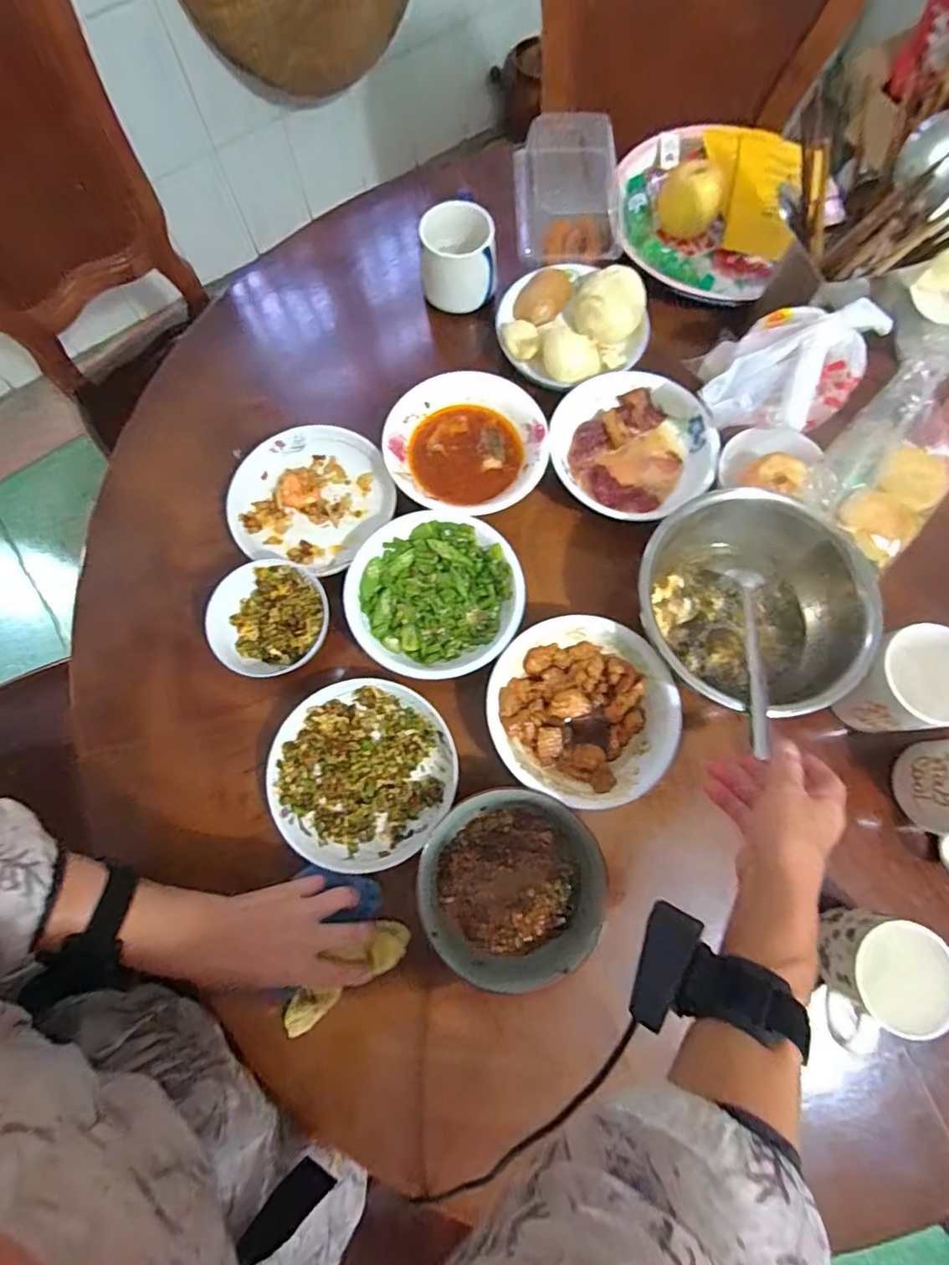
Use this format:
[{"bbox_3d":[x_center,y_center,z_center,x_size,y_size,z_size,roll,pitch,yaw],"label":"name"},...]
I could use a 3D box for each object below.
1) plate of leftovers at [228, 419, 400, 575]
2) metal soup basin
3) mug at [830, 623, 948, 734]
[{"bbox_3d":[-0.178,-0.146,0.612,0.160,0.029,0.175,0,75,0],"label":"plate of leftovers"},{"bbox_3d":[0.268,-0.030,0.533,0.196,0.099,0.207,0,75,0],"label":"metal soup basin"},{"bbox_3d":[0.417,0.049,0.527,0.118,0.094,0.095,-8,75,-2],"label":"mug"}]

